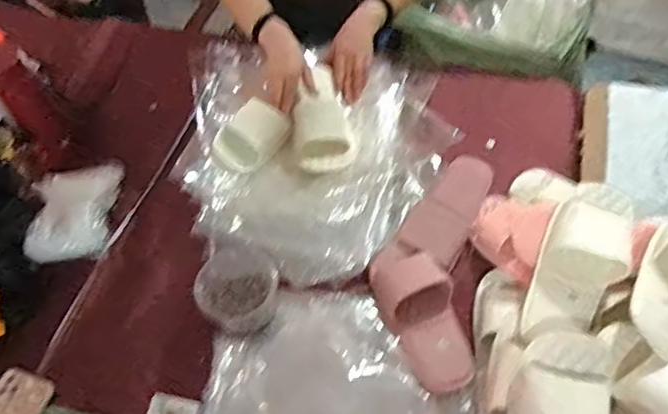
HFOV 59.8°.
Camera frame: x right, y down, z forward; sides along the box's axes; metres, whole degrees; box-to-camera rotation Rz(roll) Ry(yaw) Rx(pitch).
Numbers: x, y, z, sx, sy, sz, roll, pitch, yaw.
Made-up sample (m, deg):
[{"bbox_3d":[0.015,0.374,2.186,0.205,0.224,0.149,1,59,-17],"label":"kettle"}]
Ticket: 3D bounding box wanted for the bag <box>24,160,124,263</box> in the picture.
[{"bbox_3d":[-0.423,0.008,0.954,0.127,0.047,0.181,-6,56,0],"label":"bag"}]

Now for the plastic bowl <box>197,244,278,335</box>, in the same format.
[{"bbox_3d":[-0.132,0.116,0.825,0.104,0.063,0.108,-2,56,3],"label":"plastic bowl"}]

